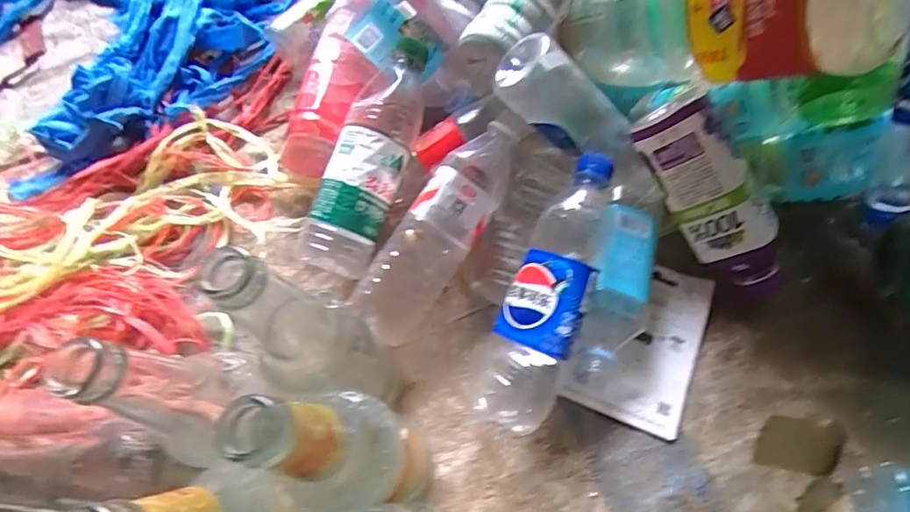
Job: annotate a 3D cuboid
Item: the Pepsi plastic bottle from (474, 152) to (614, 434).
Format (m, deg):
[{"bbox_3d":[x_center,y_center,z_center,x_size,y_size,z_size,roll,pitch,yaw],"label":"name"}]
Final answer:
[{"bbox_3d":[0.078,0.027,0.429,0.066,0.070,0.233,20,82,12],"label":"Pepsi plastic bottle"}]

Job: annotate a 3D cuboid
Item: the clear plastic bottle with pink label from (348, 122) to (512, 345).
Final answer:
[{"bbox_3d":[-0.008,-0.032,0.454,0.065,0.071,0.192,34,93,17],"label":"clear plastic bottle with pink label"}]

